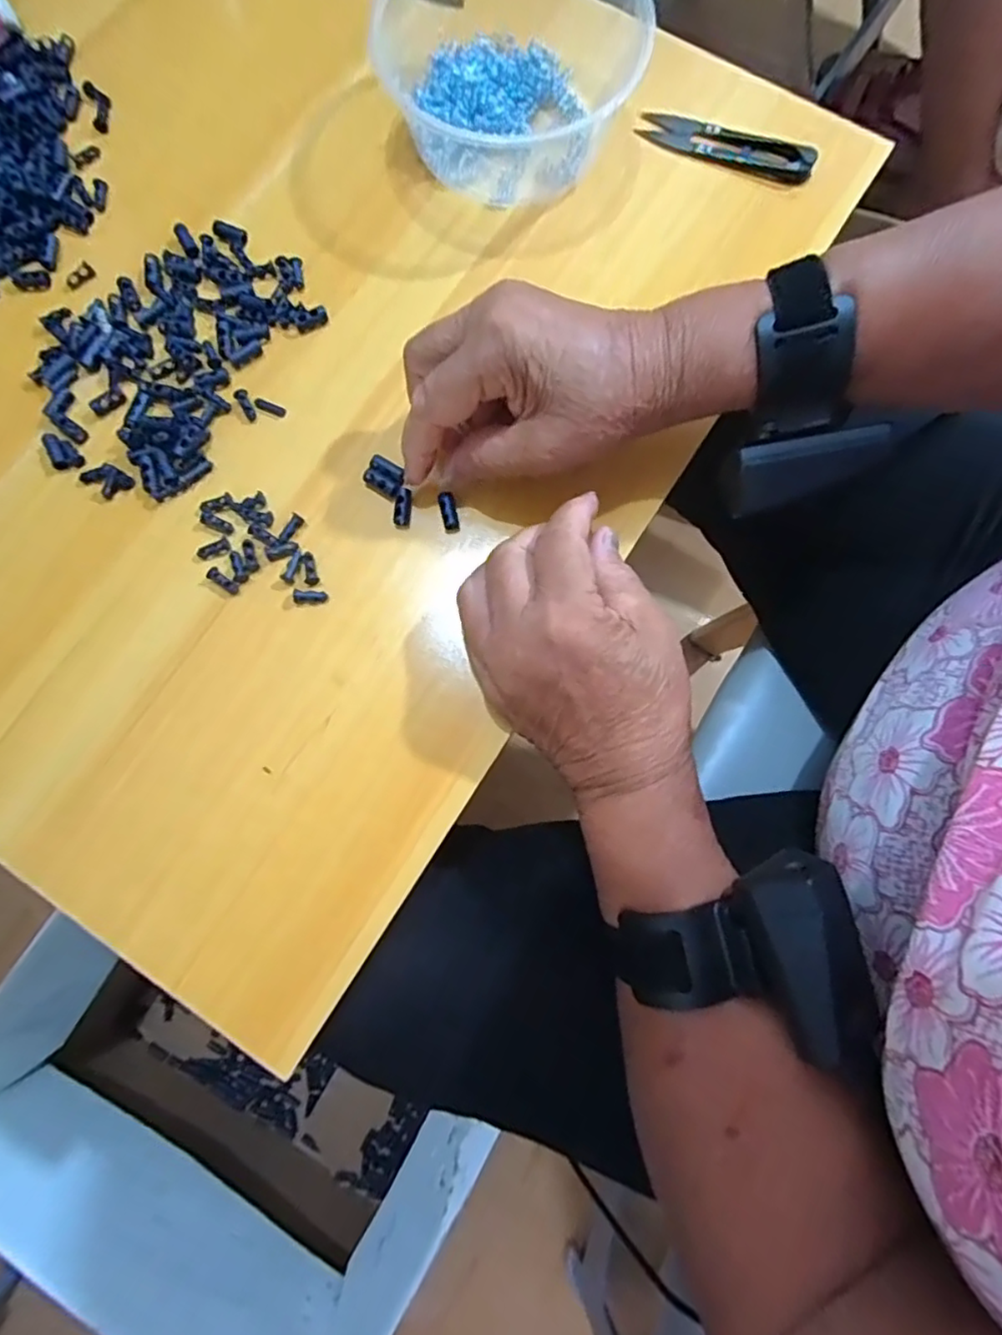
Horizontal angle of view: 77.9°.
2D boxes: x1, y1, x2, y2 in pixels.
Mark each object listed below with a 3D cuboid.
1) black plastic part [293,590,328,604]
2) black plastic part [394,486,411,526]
[{"bbox_3d":[-0.097,-0.035,0.314,0.017,0.005,0.007,1,80,0],"label":"black plastic part"},{"bbox_3d":[-0.051,-0.084,0.321,0.008,0.005,0.020,7,89,2],"label":"black plastic part"}]

